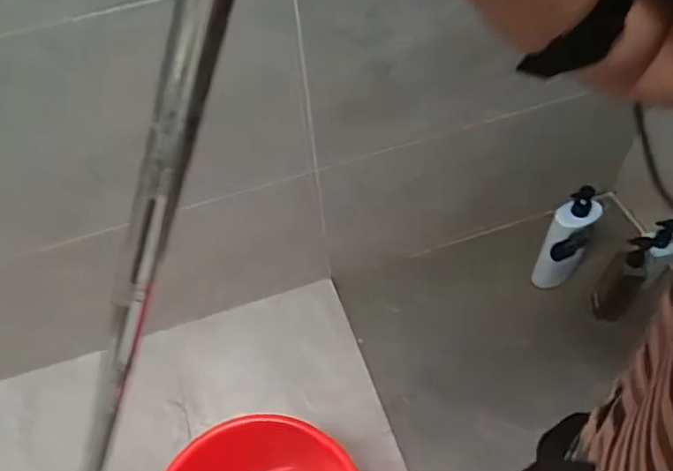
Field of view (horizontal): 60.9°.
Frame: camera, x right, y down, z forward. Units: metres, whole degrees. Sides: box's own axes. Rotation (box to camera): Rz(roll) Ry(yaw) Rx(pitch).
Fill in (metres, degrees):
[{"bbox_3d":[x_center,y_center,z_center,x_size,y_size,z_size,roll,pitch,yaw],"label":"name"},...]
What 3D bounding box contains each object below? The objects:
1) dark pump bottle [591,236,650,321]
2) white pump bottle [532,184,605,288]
[{"bbox_3d":[0.609,0.102,1.221,0.073,0.201,0.081,34,62,24],"label":"dark pump bottle"},{"bbox_3d":[0.505,0.013,1.264,0.096,0.290,0.096,21,58,17],"label":"white pump bottle"}]

